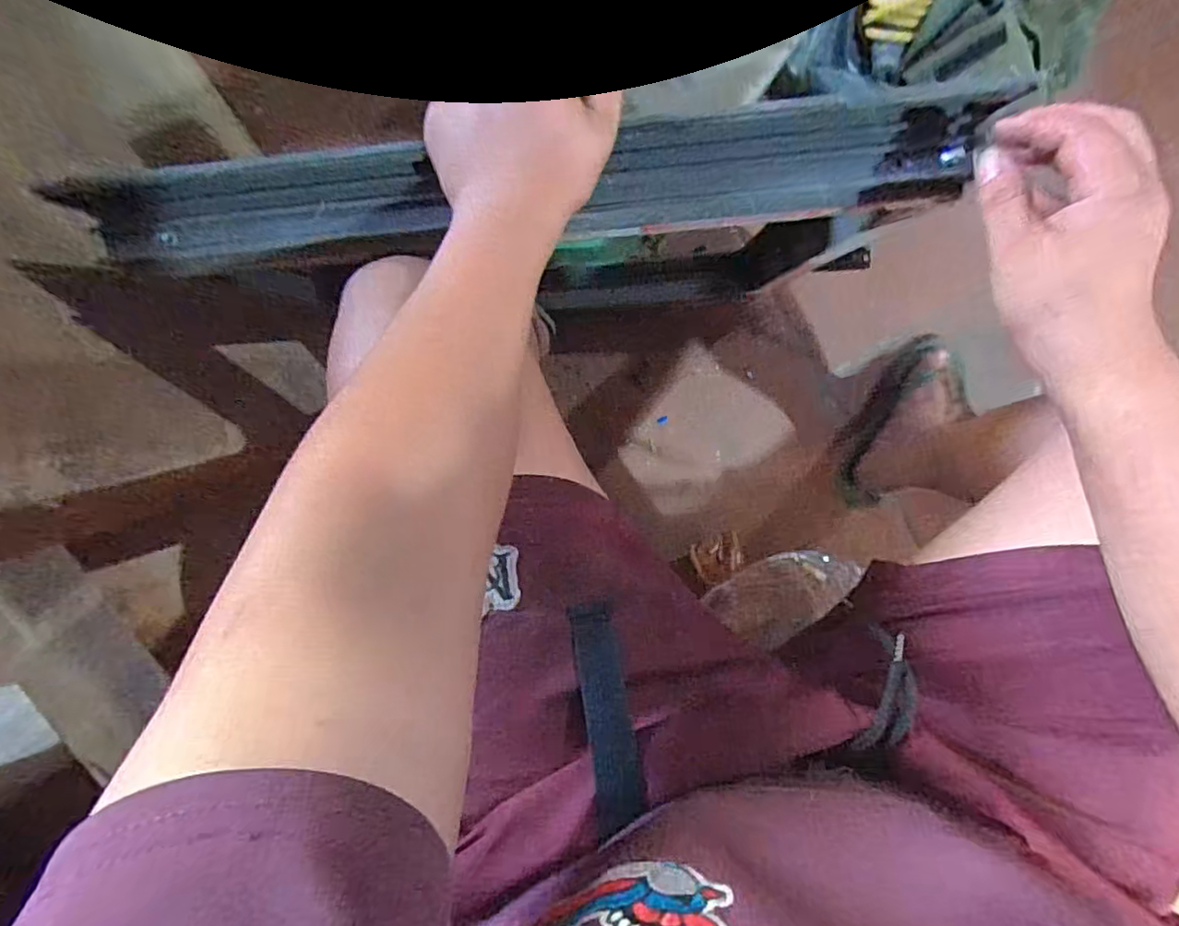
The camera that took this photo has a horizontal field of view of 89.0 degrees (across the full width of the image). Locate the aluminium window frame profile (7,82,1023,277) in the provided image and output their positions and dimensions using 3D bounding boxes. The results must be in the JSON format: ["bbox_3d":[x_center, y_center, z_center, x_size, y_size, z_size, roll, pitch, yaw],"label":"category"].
[{"bbox_3d":[-0.038,-0.169,0.371,0.547,0.058,0.055,-5,98,3],"label":"aluminium window frame profile"}]

